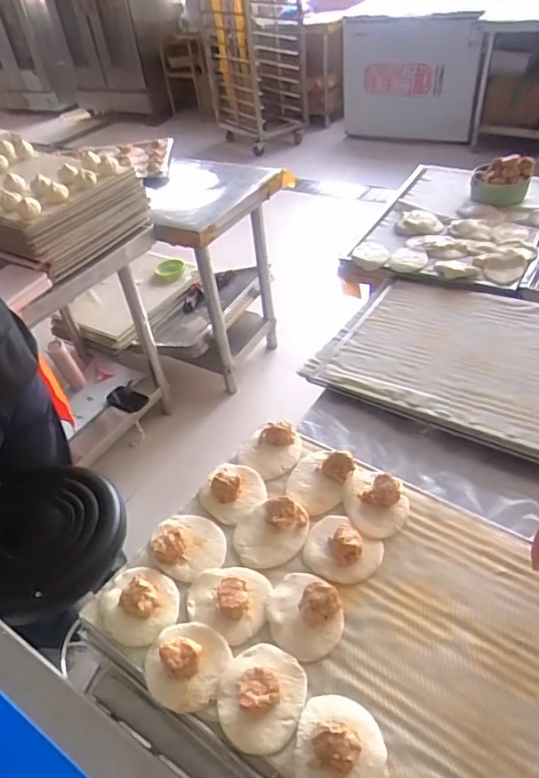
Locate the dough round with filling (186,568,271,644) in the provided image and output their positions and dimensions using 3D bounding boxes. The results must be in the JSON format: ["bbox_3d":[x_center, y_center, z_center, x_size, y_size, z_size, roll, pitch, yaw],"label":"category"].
[{"bbox_3d":[-0.050,0.248,0.644,0.102,0.026,0.084,20,49,27],"label":"dough round with filling"}]

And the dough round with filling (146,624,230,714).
[{"bbox_3d":[-0.094,0.305,0.594,0.091,0.041,0.090,10,45,19],"label":"dough round with filling"}]

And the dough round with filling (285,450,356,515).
[{"bbox_3d":[0.069,0.125,0.761,0.082,0.026,0.103,15,47,23],"label":"dough round with filling"}]

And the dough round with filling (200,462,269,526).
[{"bbox_3d":[-0.056,0.140,0.763,0.089,0.030,0.088,-4,42,4],"label":"dough round with filling"}]

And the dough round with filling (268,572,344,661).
[{"bbox_3d":[0.039,0.255,0.618,0.082,0.030,0.098,-17,43,-10],"label":"dough round with filling"}]

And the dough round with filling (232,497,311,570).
[{"bbox_3d":[0.001,0.184,0.704,0.098,0.031,0.093,-4,42,4],"label":"dough round with filling"}]

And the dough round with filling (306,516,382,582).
[{"bbox_3d":[0.090,0.198,0.675,0.094,0.030,0.085,28,53,33],"label":"dough round with filling"}]

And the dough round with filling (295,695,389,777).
[{"bbox_3d":[0.068,0.348,0.510,0.085,0.029,0.100,-2,42,7],"label":"dough round with filling"}]

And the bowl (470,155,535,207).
[{"bbox_3d":[0.595,-0.533,1.371,0.137,0.096,0.146,14,46,22],"label":"bowl"}]

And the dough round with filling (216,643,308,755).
[{"bbox_3d":[-0.009,0.317,0.556,0.087,0.027,0.102,8,44,17],"label":"dough round with filling"}]

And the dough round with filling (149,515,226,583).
[{"bbox_3d":[-0.110,0.200,0.707,0.090,0.030,0.099,-4,42,4],"label":"dough round with filling"}]

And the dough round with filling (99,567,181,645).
[{"bbox_3d":[-0.161,0.264,0.654,0.102,0.035,0.092,15,47,23],"label":"dough round with filling"}]

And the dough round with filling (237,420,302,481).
[{"bbox_3d":[0.001,0.086,0.815,0.088,0.029,0.091,-4,42,4],"label":"dough round with filling"}]

